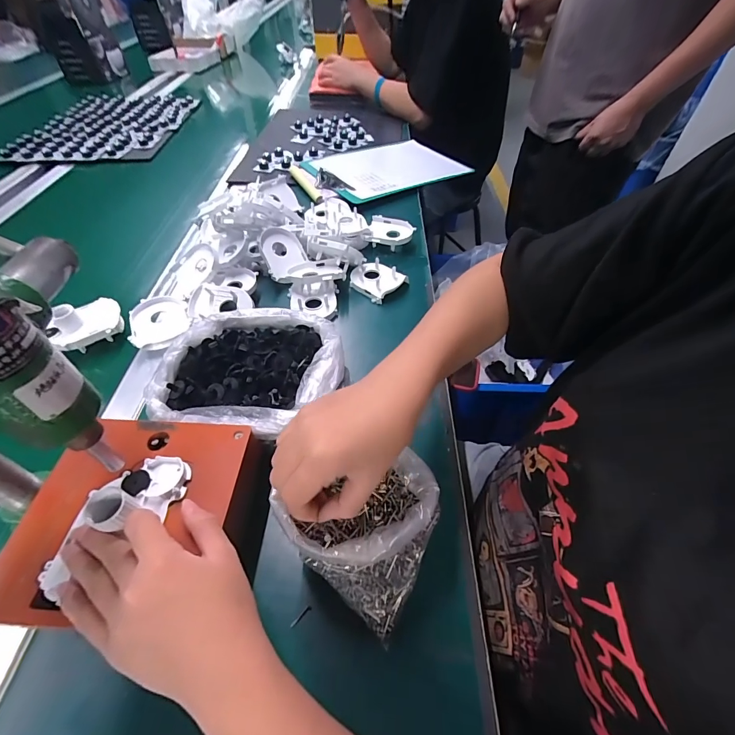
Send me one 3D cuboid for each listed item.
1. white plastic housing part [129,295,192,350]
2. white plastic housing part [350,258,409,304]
[{"bbox_3d":[-0.274,-0.064,0.487,0.071,0.016,0.079,-24,54,-19],"label":"white plastic housing part"},{"bbox_3d":[0.015,-0.132,0.554,0.065,0.024,0.069,-35,58,-26],"label":"white plastic housing part"}]

